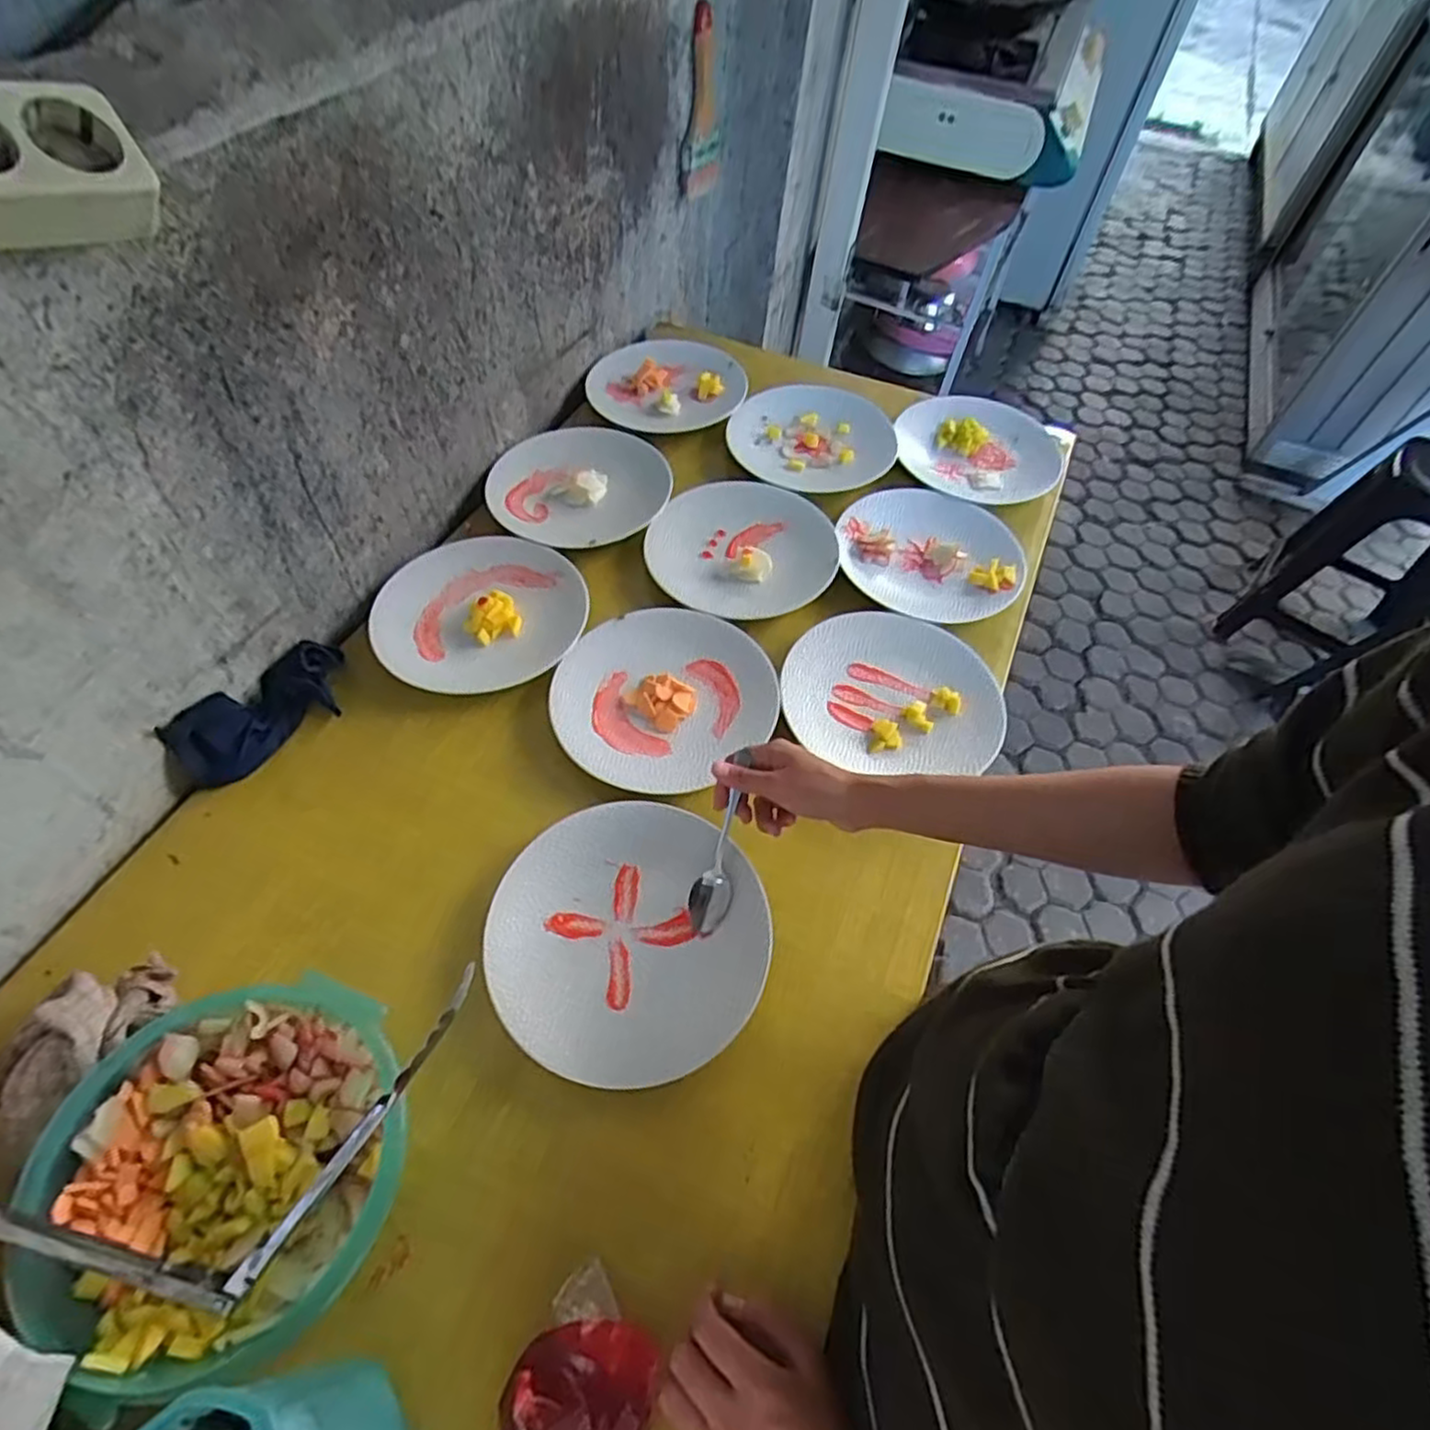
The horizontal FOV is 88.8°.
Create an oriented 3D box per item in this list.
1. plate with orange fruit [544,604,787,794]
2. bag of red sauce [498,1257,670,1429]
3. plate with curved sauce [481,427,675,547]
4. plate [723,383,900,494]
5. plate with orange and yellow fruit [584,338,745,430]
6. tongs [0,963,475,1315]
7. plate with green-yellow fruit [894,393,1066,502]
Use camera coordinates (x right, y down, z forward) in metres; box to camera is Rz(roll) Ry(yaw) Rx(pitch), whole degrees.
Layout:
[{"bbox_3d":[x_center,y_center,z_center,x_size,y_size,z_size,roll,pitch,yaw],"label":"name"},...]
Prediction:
[{"bbox_3d":[-0.048,-0.019,0.670,0.181,0.020,0.200,40,63,20],"label":"plate with orange fruit"},{"bbox_3d":[-0.078,0.363,0.382,0.077,0.055,0.096,40,63,20],"label":"bag of red sauce"},{"bbox_3d":[-0.161,-0.255,0.829,0.201,0.034,0.189,2,56,-3],"label":"plate with curved sauce"},{"bbox_3d":[0.116,-0.337,0.876,0.193,0.020,0.175,24,58,12],"label":"plate"},{"bbox_3d":[-0.054,-0.420,0.932,0.202,0.031,0.161,-35,65,-24],"label":"plate with orange and yellow fruit"},{"bbox_3d":[-0.276,0.247,0.387,0.313,0.072,0.115,-11,58,-13],"label":"tongs"},{"bbox_3d":[0.321,-0.325,0.886,0.199,0.025,0.177,16,57,7],"label":"plate with green-yellow fruit"}]

